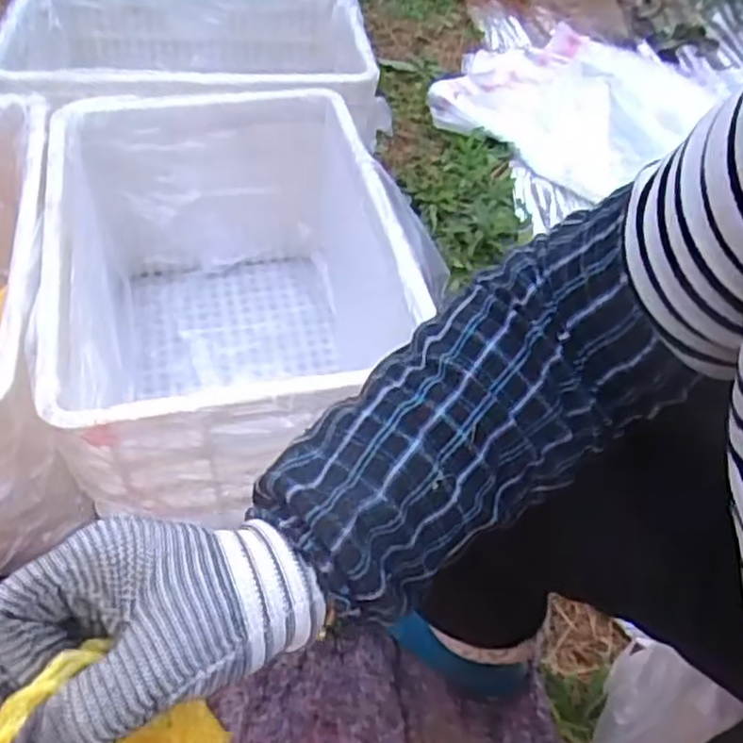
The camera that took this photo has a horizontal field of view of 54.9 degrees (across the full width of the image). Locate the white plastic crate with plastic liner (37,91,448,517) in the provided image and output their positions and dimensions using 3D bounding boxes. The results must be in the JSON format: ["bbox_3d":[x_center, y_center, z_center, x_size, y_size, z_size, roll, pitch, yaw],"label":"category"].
[{"bbox_3d":[-0.150,-0.077,0.853,0.390,0.288,0.511,-11,52,-13],"label":"white plastic crate with plastic liner"}]

